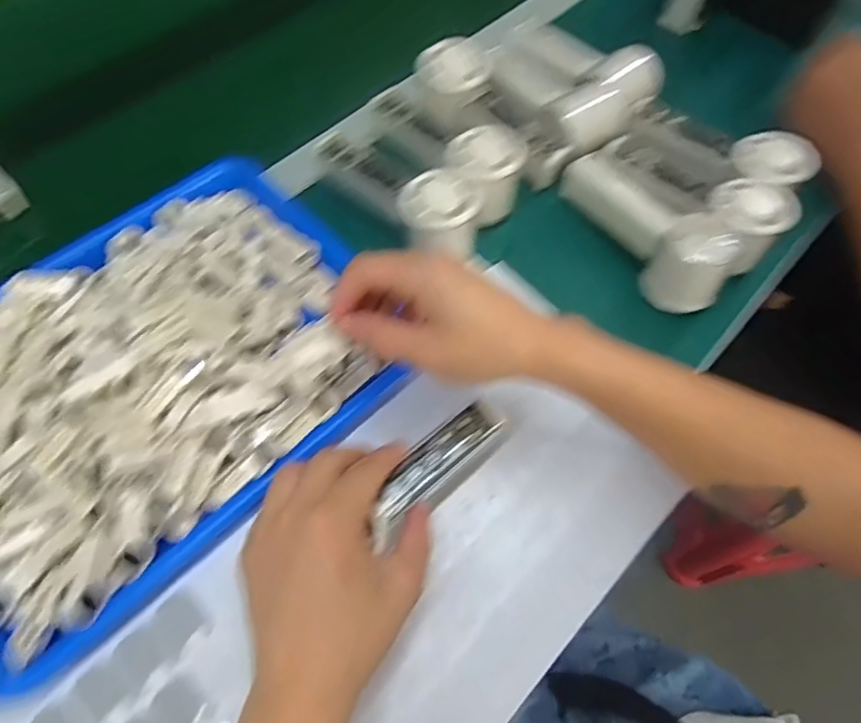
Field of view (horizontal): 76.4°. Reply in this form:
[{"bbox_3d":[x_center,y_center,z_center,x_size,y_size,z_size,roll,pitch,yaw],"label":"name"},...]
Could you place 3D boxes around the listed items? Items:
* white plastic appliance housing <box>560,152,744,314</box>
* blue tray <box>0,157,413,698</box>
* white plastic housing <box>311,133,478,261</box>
[{"bbox_3d":[0.174,-0.115,0.443,0.052,0.054,0.156,-28,68,-16],"label":"white plastic appliance housing"},{"bbox_3d":[-0.199,0.007,0.379,0.337,0.037,0.259,-37,71,-19],"label":"blue tray"},{"bbox_3d":[-0.027,-0.141,0.446,0.150,0.054,0.061,38,68,15],"label":"white plastic housing"}]

